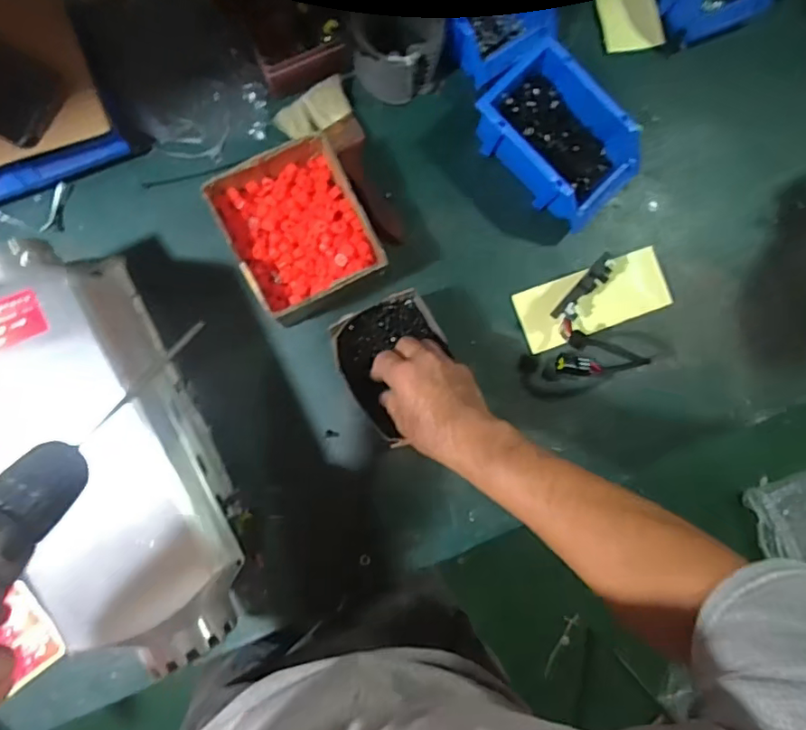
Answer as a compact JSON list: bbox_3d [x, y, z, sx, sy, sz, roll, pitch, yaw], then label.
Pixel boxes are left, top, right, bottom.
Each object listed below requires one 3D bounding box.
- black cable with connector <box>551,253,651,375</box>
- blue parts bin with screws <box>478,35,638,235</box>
[{"bbox_3d":[0.219,-0.052,0.642,0.088,0.075,0.136,-13,89,-5],"label":"black cable with connector"},{"bbox_3d":[0.178,-0.257,0.644,0.182,0.079,0.118,45,85,-2],"label":"blue parts bin with screws"}]

